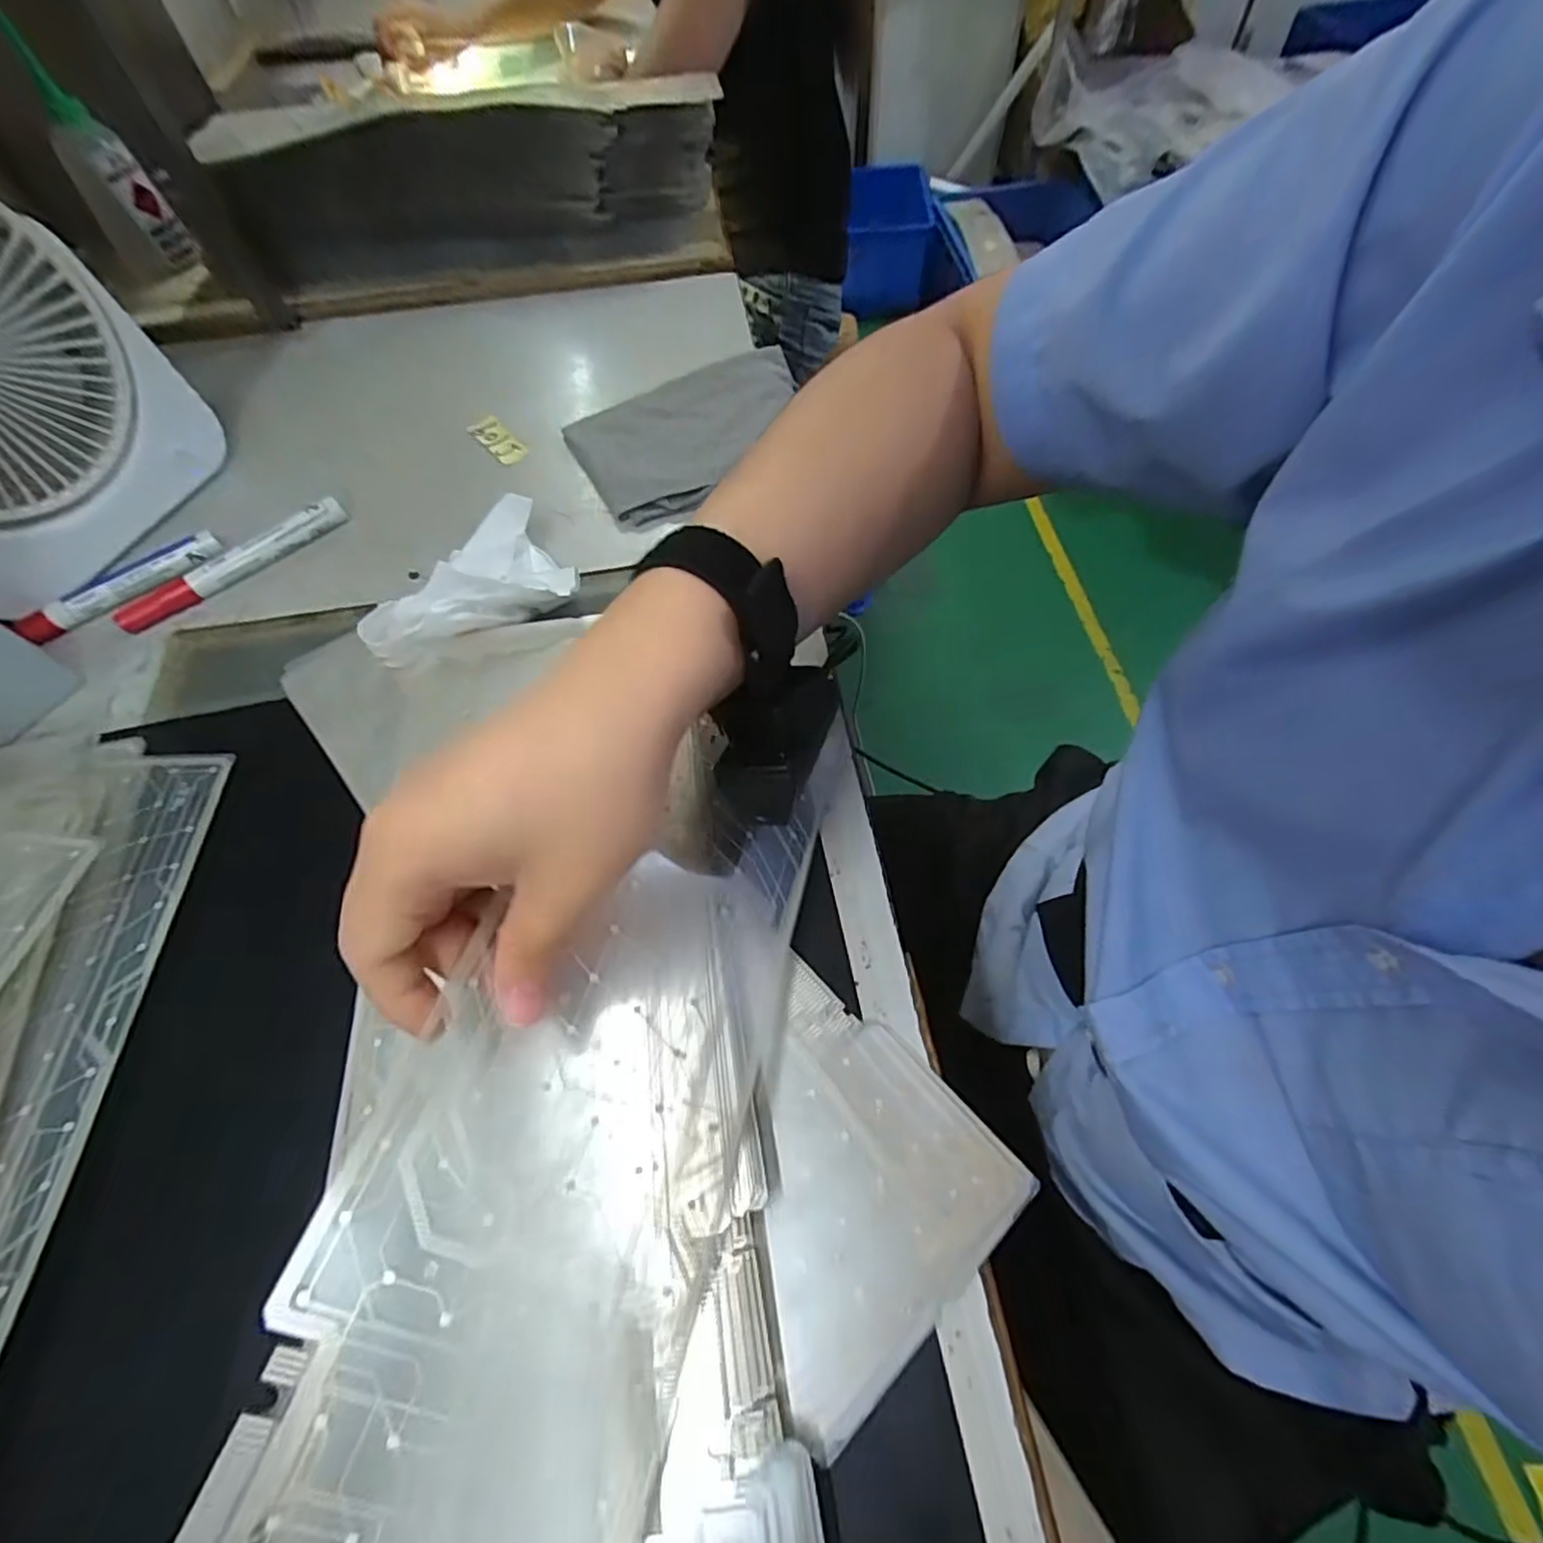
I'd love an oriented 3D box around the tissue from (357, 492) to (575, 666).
[{"bbox_3d":[-0.166,-0.107,0.371,0.105,0.045,0.100,-20,61,-8],"label":"tissue"}]

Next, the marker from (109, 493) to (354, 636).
[{"bbox_3d":[-0.328,-0.128,0.409,0.138,0.018,0.015,-39,66,-17],"label":"marker"}]

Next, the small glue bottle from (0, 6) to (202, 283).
[{"bbox_3d":[-0.565,-0.511,0.555,0.061,0.162,0.048,-38,64,-19],"label":"small glue bottle"}]

